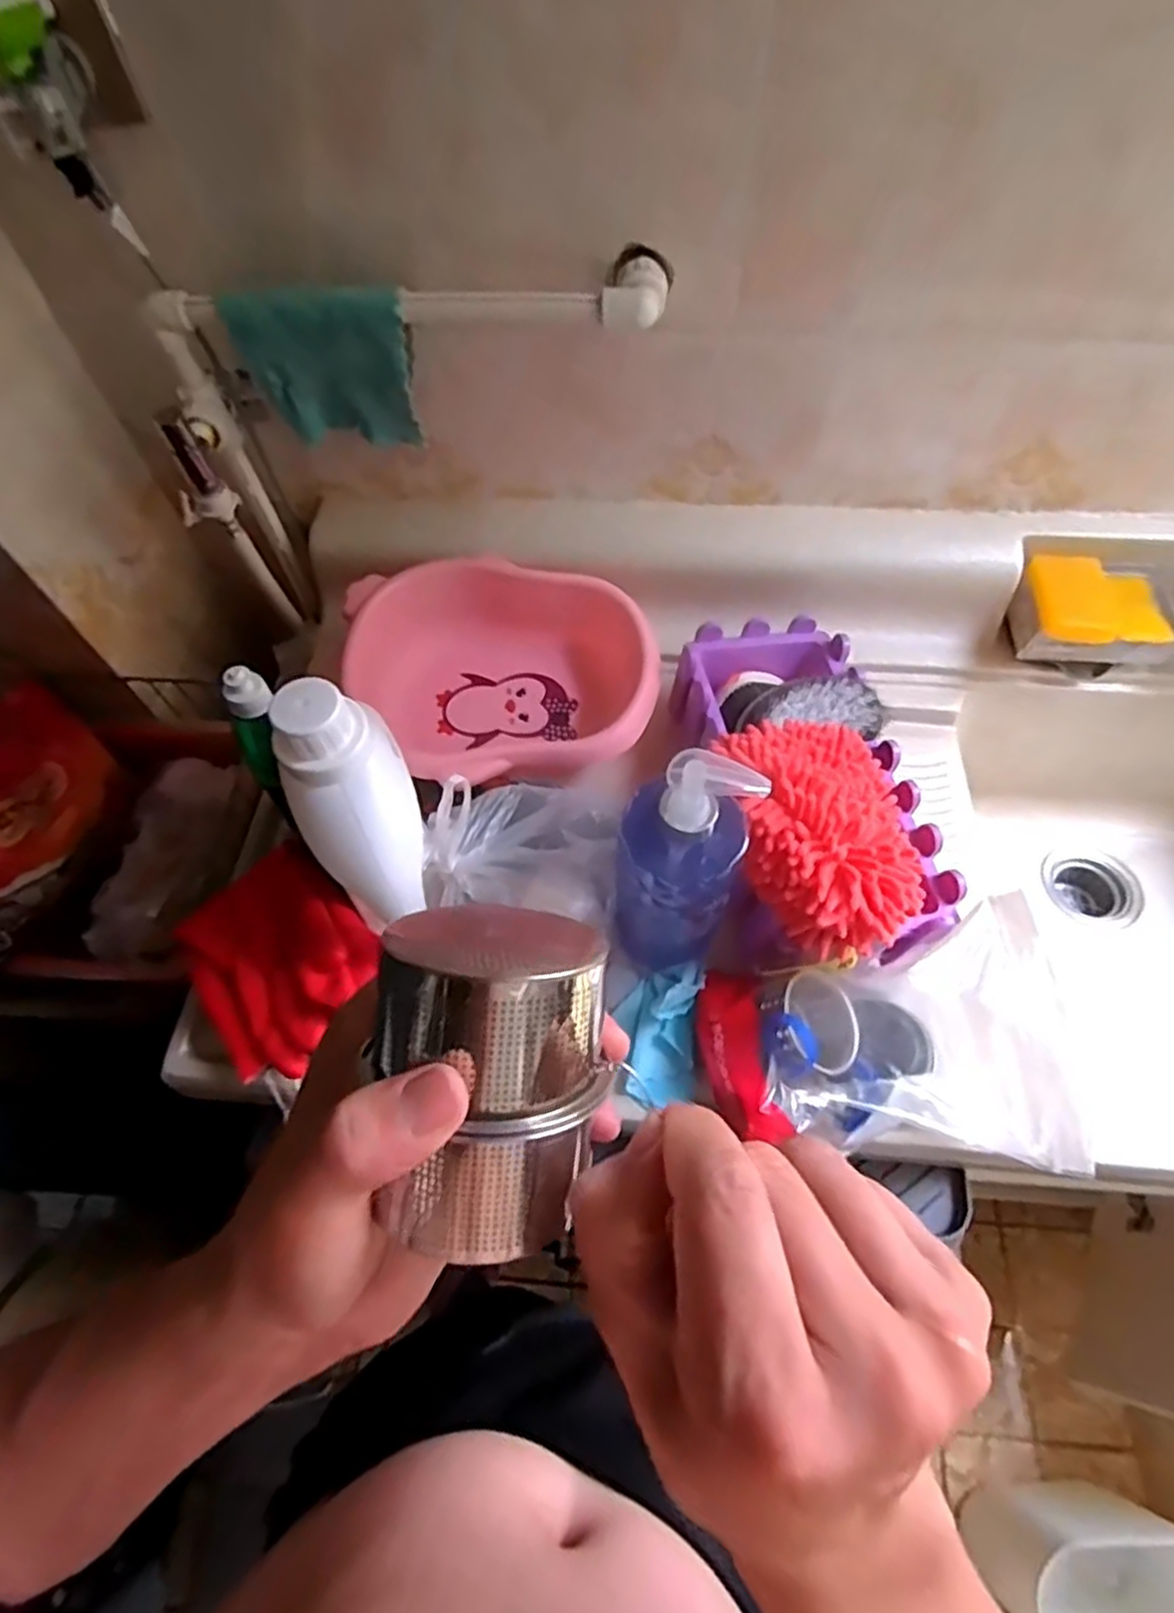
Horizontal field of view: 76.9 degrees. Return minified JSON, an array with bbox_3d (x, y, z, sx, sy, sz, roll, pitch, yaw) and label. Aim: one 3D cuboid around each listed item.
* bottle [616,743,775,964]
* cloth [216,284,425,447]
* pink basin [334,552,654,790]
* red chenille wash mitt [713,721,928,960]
[{"bbox_3d":[0.065,0.041,0.523,0.086,0.229,0.076,4,60,4],"label":"bottle"},{"bbox_3d":[-0.215,-0.364,0.618,0.137,0.120,0.029,13,61,9],"label":"cloth"},{"bbox_3d":[-0.078,-0.124,0.719,0.277,0.113,0.242,-13,61,-5],"label":"pink basin"},{"bbox_3d":[0.185,0.016,0.548,0.152,0.093,0.177,-7,60,-2],"label":"red chenille wash mitt"}]

